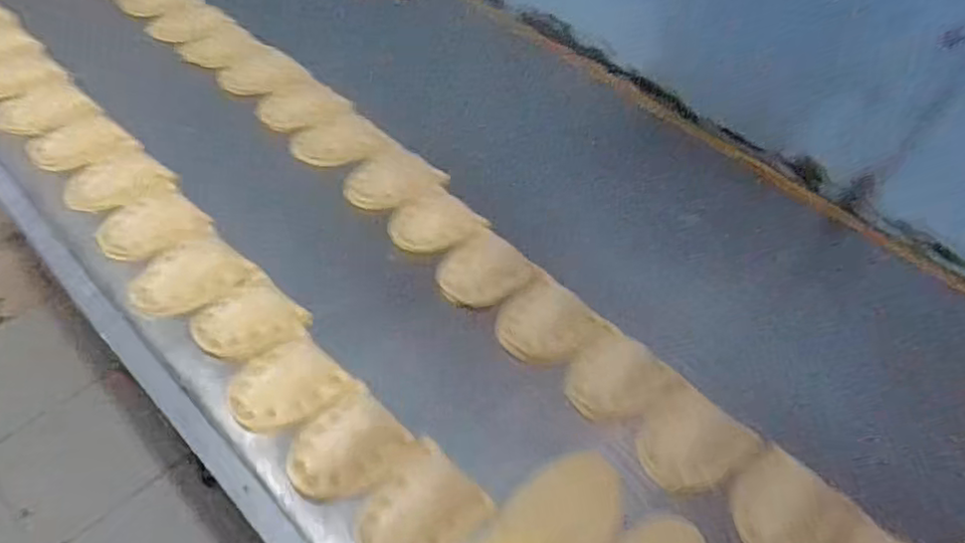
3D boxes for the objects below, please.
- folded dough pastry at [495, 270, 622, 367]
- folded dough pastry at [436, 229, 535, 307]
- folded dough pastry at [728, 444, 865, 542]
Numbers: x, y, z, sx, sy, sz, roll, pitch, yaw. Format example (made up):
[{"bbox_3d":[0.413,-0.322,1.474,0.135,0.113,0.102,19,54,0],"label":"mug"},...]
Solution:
[{"bbox_3d":[0.076,0.060,0.713,0.105,0.015,0.112,-35,62,-29],"label":"folded dough pastry"},{"bbox_3d":[0.000,-0.002,0.744,0.100,0.013,0.085,-32,61,-27],"label":"folded dough pastry"},{"bbox_3d":[0.278,0.214,0.585,0.095,0.021,0.095,-30,60,-26],"label":"folded dough pastry"}]

